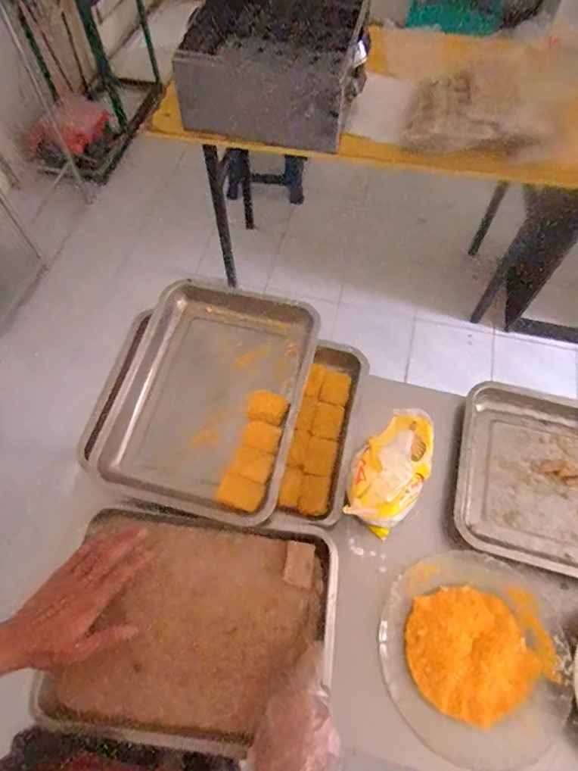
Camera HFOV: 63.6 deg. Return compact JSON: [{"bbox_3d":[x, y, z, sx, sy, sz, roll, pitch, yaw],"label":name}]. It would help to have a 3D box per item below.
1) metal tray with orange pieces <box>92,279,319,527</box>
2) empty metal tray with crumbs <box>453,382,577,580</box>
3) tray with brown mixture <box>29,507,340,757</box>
[{"bbox_3d":[-0.111,0.005,0.679,0.256,0.054,0.336,13,63,7],"label":"metal tray with orange pieces"},{"bbox_3d":[0.413,0.144,0.665,0.336,0.041,0.260,14,63,7],"label":"empty metal tray with crumbs"},{"bbox_3d":[-0.111,0.293,0.578,0.326,0.034,0.244,7,63,3],"label":"tray with brown mixture"}]

